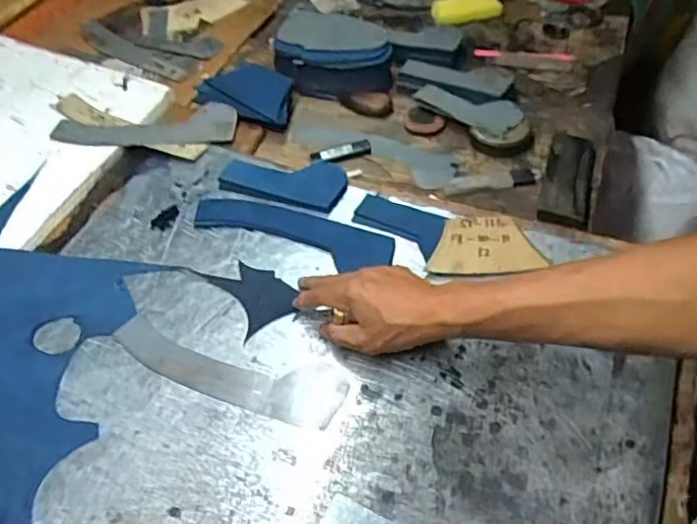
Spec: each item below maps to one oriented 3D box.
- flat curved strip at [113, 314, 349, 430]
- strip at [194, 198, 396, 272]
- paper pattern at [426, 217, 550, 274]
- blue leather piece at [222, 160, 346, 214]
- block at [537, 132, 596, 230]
[{"bbox_3d":[-0.116,0.099,0.558,0.229,0.004,0.061,15,54,15],"label":"flat curved strip"},{"bbox_3d":[-0.063,-0.036,0.659,0.228,0.006,0.059,15,63,14],"label":"strip"},{"bbox_3d":[0.141,-0.020,0.626,0.110,0.004,0.073,-3,53,0],"label":"paper pattern"},{"bbox_3d":[-0.076,-0.101,0.702,0.146,0.015,0.076,14,53,14],"label":"blue leather piece"},{"bbox_3d":[0.265,-0.100,0.710,0.057,0.021,0.175,13,53,13],"label":"block"}]

